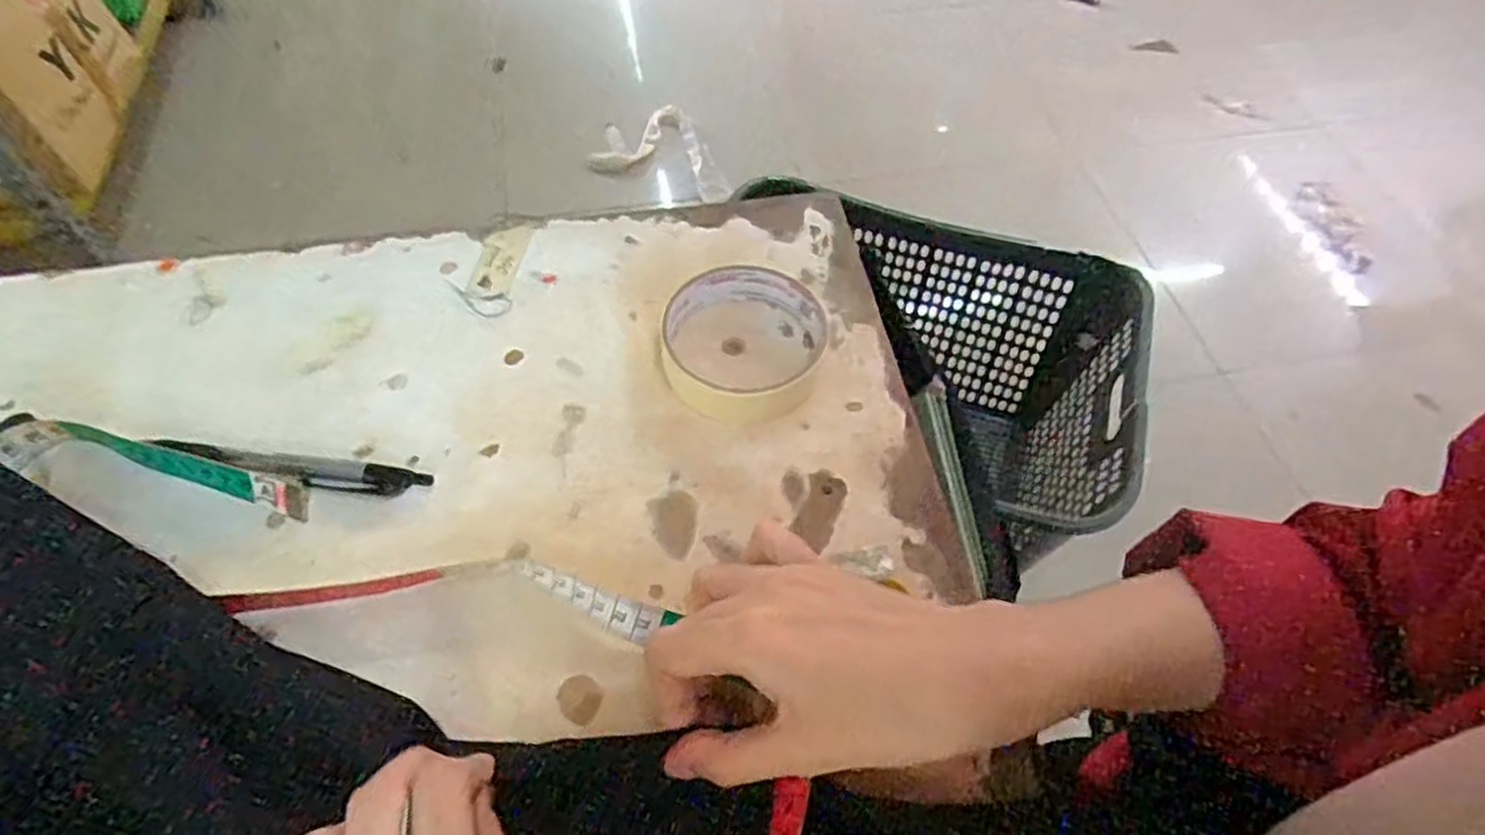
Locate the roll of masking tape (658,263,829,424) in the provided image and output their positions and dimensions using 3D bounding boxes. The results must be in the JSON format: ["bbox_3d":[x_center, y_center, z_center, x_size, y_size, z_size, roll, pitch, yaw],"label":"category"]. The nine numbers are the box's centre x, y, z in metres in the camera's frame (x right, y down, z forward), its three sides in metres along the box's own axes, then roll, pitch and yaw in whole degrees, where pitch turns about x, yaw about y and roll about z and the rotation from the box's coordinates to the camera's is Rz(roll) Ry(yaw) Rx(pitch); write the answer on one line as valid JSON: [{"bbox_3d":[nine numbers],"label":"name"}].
[{"bbox_3d":[0.000,-0.038,0.396,0.079,0.026,0.080,1,56,-1],"label":"roll of masking tape"}]

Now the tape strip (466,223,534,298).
[{"bbox_3d":[-0.136,-0.090,0.443,0.025,0.004,0.054,6,56,3],"label":"tape strip"}]

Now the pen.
[{"bbox_3d":[-0.206,0.021,0.361,0.126,0.011,0.018,8,56,4],"label":"pen"}]

